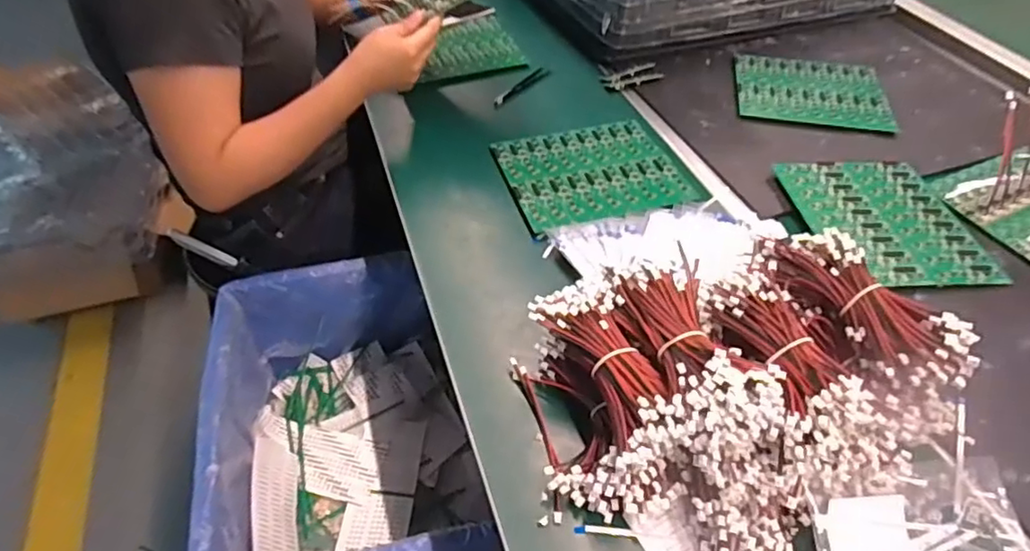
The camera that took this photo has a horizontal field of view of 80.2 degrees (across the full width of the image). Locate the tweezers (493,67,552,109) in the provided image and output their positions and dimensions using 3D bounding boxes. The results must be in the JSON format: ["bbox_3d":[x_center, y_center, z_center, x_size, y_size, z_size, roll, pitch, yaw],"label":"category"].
[{"bbox_3d":[0.009,-0.262,0.851,0.018,0.004,0.119,31,53,25],"label":"tweezers"}]

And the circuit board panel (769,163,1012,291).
[{"bbox_3d":[0.396,-0.062,0.657,0.167,0.007,0.195,-4,47,-5],"label":"circuit board panel"}]

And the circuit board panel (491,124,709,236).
[{"bbox_3d":[0.092,-0.123,0.723,0.200,0.007,0.177,-13,49,-13],"label":"circuit board panel"}]

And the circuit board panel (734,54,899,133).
[{"bbox_3d":[0.401,-0.256,0.832,0.191,0.009,0.162,6,47,4],"label":"circuit board panel"}]

